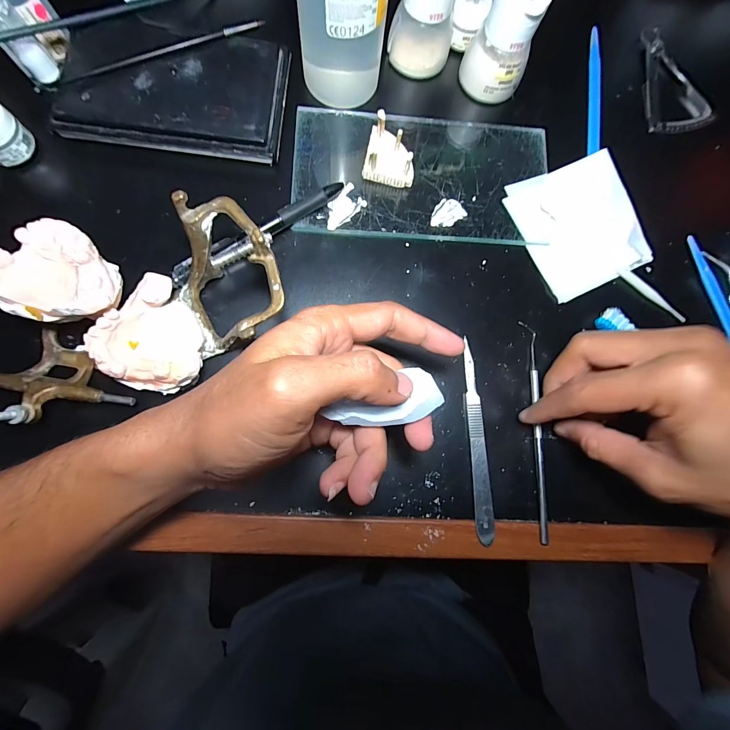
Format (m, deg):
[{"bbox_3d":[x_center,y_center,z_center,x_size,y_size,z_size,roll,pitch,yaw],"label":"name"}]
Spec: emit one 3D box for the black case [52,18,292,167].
[{"bbox_3d":[-0.136,-0.199,0.247,0.148,0.021,0.087,5,81,-3],"label":"black case"}]

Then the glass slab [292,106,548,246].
[{"bbox_3d":[0.044,-0.147,0.263,0.193,0.005,0.103,2,81,-4],"label":"glass slab"}]

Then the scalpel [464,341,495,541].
[{"bbox_3d":[0.079,0.052,0.236,0.012,0.006,0.134,0,82,-4],"label":"scalpel"}]

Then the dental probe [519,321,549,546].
[{"bbox_3d":[0.121,0.044,0.239,0.011,0.004,0.152,2,79,-4],"label":"dental probe"}]

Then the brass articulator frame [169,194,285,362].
[{"bbox_3d":[-0.086,-0.049,0.207,0.070,0.070,0.080,-14,83,-6],"label":"brass articulator frame"}]

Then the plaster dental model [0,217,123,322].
[{"bbox_3d":[-0.177,-0.052,0.199,0.060,0.027,0.055,1,82,-5],"label":"plaster dental model"}]

